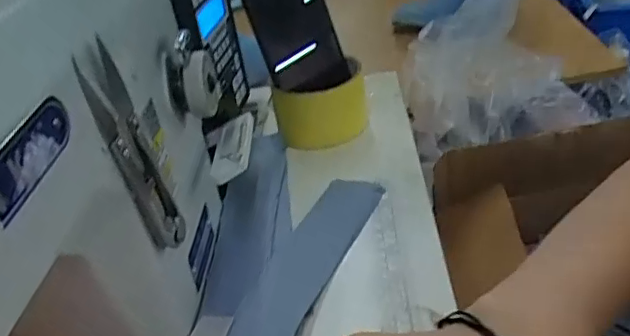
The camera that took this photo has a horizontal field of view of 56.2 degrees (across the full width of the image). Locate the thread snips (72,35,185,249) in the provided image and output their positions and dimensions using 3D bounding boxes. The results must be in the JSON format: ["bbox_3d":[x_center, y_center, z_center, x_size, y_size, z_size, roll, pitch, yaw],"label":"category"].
[{"bbox_3d":[-0.085,-0.005,0.281,0.005,0.113,0.026,1,40,17],"label":"thread snips"}]

